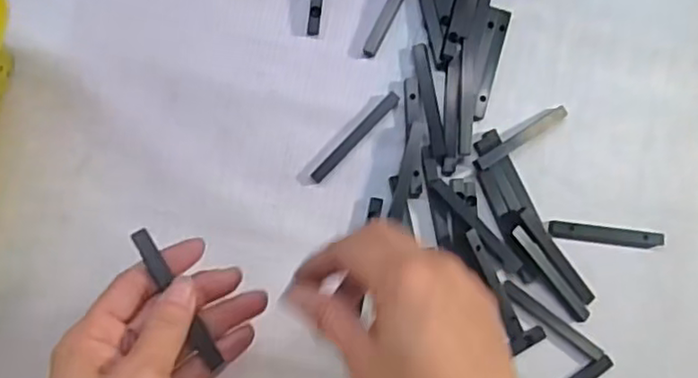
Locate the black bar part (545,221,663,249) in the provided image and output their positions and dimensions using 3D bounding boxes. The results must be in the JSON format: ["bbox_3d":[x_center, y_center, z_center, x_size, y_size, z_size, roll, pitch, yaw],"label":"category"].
[{"bbox_3d":[0.170,0.030,0.424,0.075,0.004,0.011,7,83,-5],"label":"black bar part"}]

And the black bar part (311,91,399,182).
[{"bbox_3d":[0.004,-0.034,0.418,0.008,0.008,0.076,44,81,0],"label":"black bar part"}]

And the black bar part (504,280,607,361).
[{"bbox_3d":[0.132,0.086,0.417,0.077,0.006,0.009,38,81,-1],"label":"black bar part"}]

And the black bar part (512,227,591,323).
[{"bbox_3d":[0.130,0.054,0.414,0.010,0.009,0.075,-38,89,-9],"label":"black bar part"}]

